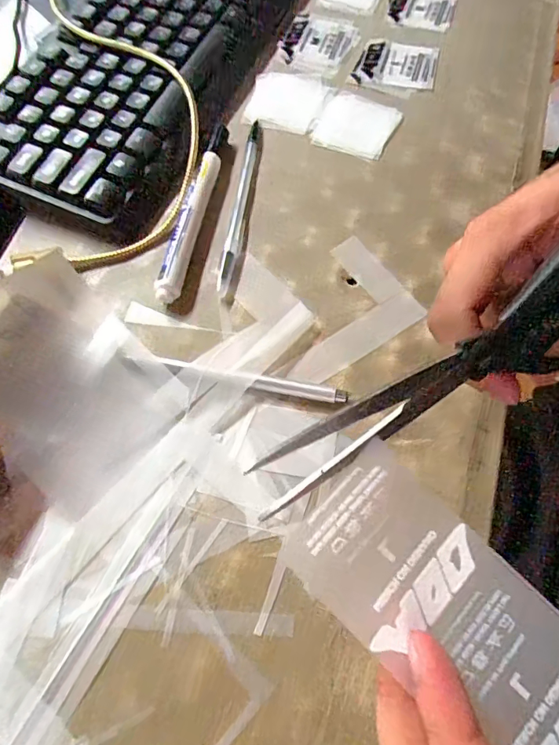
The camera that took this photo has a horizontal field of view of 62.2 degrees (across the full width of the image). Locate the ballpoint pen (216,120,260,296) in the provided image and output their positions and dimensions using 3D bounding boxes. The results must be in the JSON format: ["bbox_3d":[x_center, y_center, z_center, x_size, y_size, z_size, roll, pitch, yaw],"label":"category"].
[{"bbox_3d":[-0.026,-0.116,0.308,0.009,0.005,0.147,6,66,4],"label":"ballpoint pen"}]

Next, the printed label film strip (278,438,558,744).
[{"bbox_3d":[0.086,0.104,0.130,0.198,0.007,0.050,41,72,11],"label":"printed label film strip"}]

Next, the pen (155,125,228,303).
[{"bbox_3d":[-0.055,-0.106,0.300,0.016,0.014,0.140,9,67,5],"label":"pen"}]

